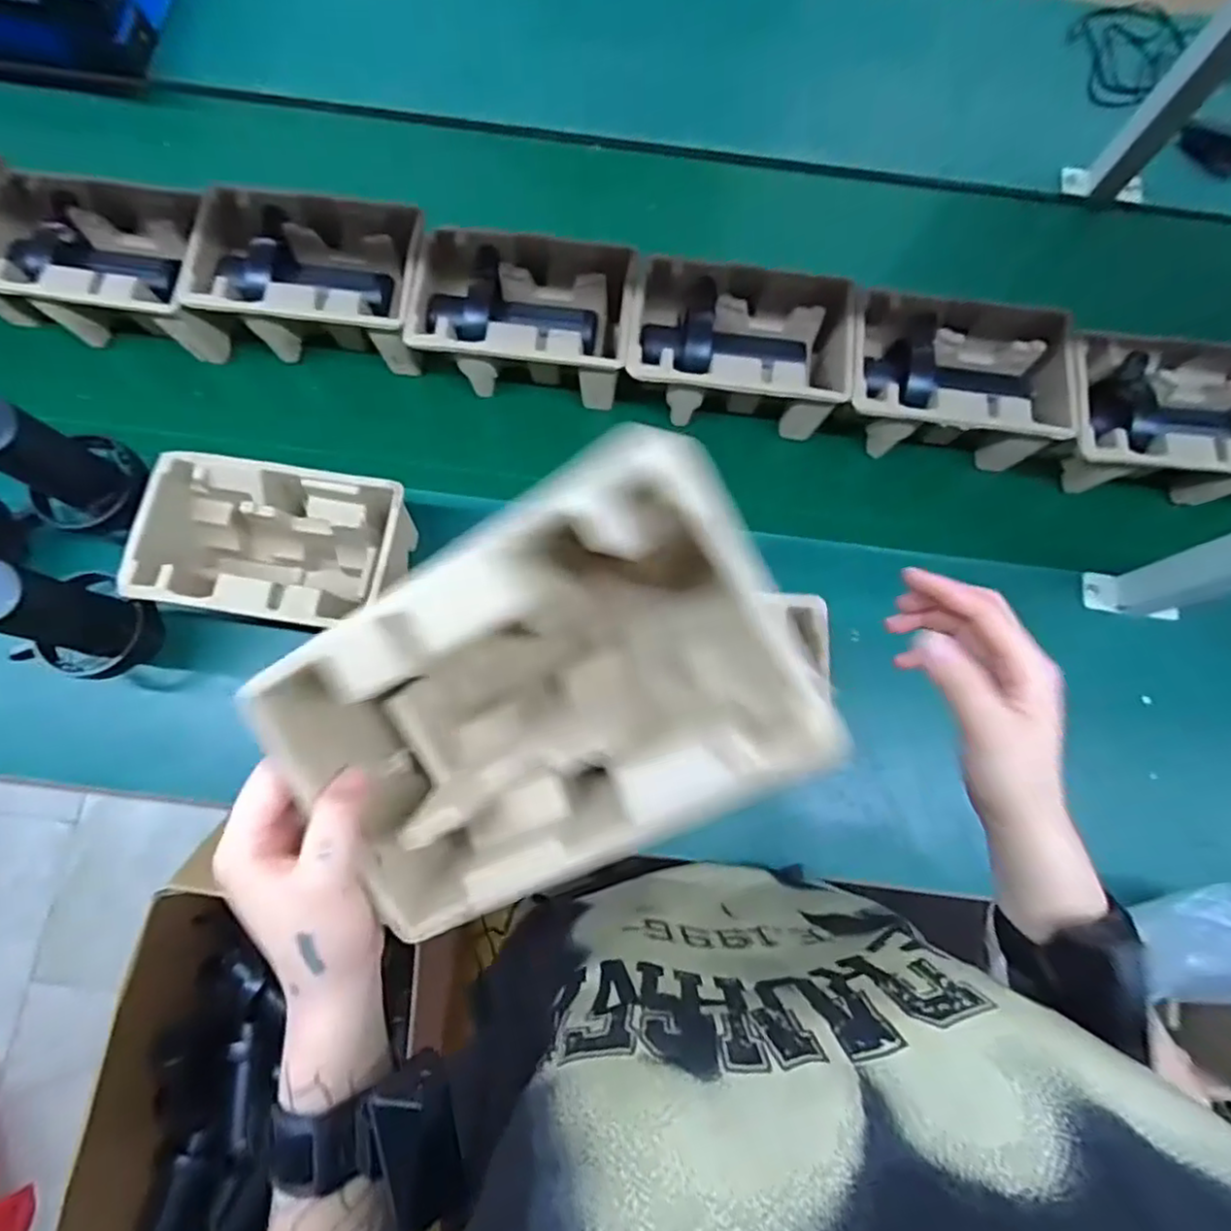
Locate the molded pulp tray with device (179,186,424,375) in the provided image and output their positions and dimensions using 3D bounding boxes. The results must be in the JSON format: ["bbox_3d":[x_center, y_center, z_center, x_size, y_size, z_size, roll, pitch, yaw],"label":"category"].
[{"bbox_3d":[-0.315,-0.352,0.699,0.225,0.097,0.135,6,77,0],"label":"molded pulp tray with device"}]

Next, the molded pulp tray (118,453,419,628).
[{"bbox_3d":[-0.314,-0.058,0.629,0.219,0.114,0.137,8,77,0],"label":"molded pulp tray"}]

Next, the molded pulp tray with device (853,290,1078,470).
[{"bbox_3d":[0.343,-0.246,0.697,0.225,0.108,0.159,11,77,1],"label":"molded pulp tray with device"}]

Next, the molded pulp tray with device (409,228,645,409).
[{"bbox_3d":[-0.097,-0.311,0.700,0.225,0.094,0.139,7,77,0],"label":"molded pulp tray with device"}]

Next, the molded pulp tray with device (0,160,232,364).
[{"bbox_3d":[-0.535,-0.368,0.700,0.233,0.099,0.148,4,77,-1],"label":"molded pulp tray with device"}]

